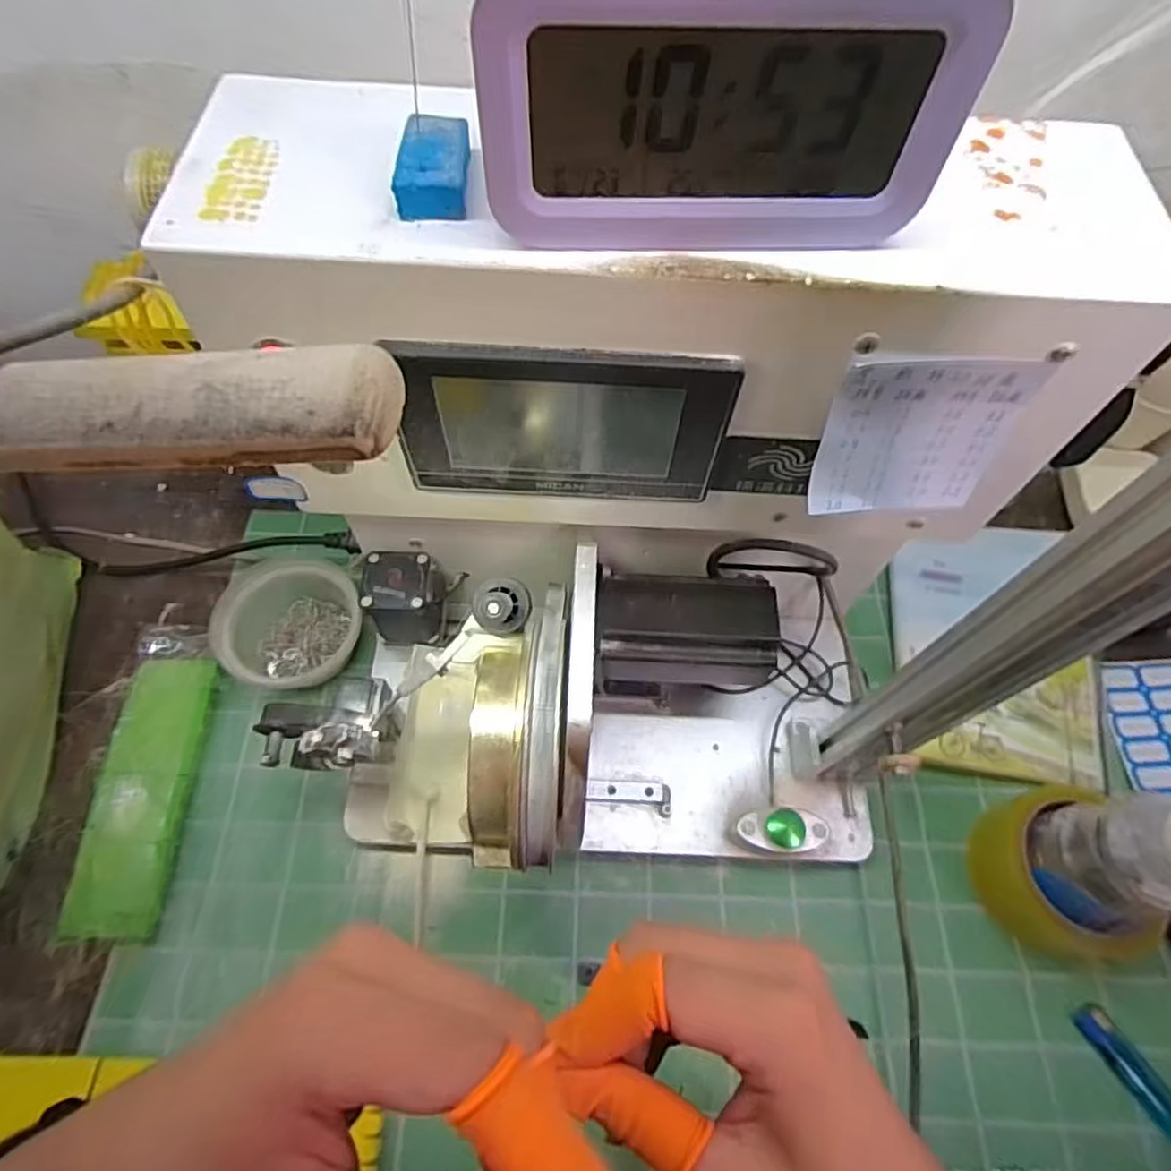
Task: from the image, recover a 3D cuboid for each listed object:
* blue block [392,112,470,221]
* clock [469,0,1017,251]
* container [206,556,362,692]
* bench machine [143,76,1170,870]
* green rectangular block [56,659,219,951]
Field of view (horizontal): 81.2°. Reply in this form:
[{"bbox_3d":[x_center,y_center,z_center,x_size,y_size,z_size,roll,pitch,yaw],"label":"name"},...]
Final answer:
[{"bbox_3d":[-0.050,-0.141,0.231,0.023,0.014,0.036,1,63,-2],"label":"blue block"},{"bbox_3d":[0.039,-0.144,0.197,0.135,0.078,0.037,-2,63,-3],"label":"clock"},{"bbox_3d":[-0.213,0.029,0.500,0.094,0.056,0.094,1,63,-2],"label":"container"},{"bbox_3d":[0.024,0.000,0.348,0.333,0.333,0.237,2,63,-2],"label":"bench machine"},{"bbox_3d":[-0.298,0.136,0.459,0.055,0.013,0.181,1,63,-2],"label":"green rectangular block"}]

